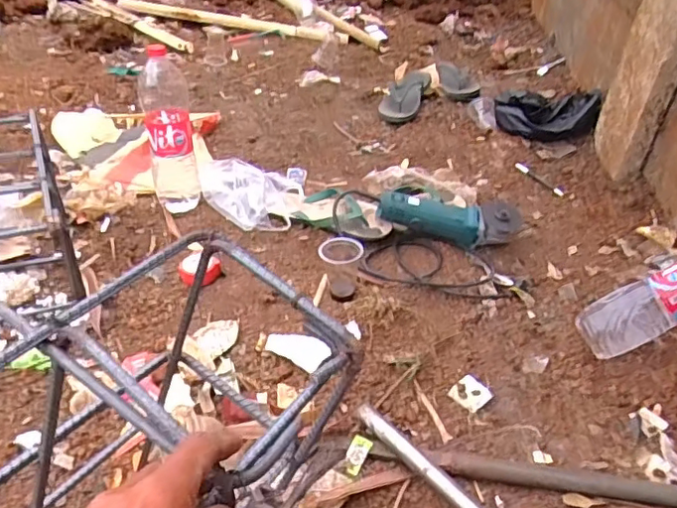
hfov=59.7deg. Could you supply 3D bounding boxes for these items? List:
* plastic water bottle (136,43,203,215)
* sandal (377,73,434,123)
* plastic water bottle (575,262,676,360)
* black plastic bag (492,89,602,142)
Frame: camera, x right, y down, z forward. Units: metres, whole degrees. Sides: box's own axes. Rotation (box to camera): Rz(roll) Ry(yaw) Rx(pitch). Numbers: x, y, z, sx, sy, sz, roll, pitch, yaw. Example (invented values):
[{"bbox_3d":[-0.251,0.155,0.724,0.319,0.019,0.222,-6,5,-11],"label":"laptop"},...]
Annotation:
[{"bbox_3d":[-0.314,-0.214,1.111,0.088,0.291,0.085,-9,41,-17],"label":"plastic water bottle"},{"bbox_3d":[0.184,-0.451,1.647,0.114,0.054,0.274,14,40,11],"label":"sandal"},{"bbox_3d":[0.516,0.049,0.895,0.314,0.109,0.104,-27,41,6],"label":"plastic water bottle"},{"bbox_3d":[0.533,-0.379,1.519,0.240,0.091,0.211,17,40,15],"label":"black plastic bag"}]

